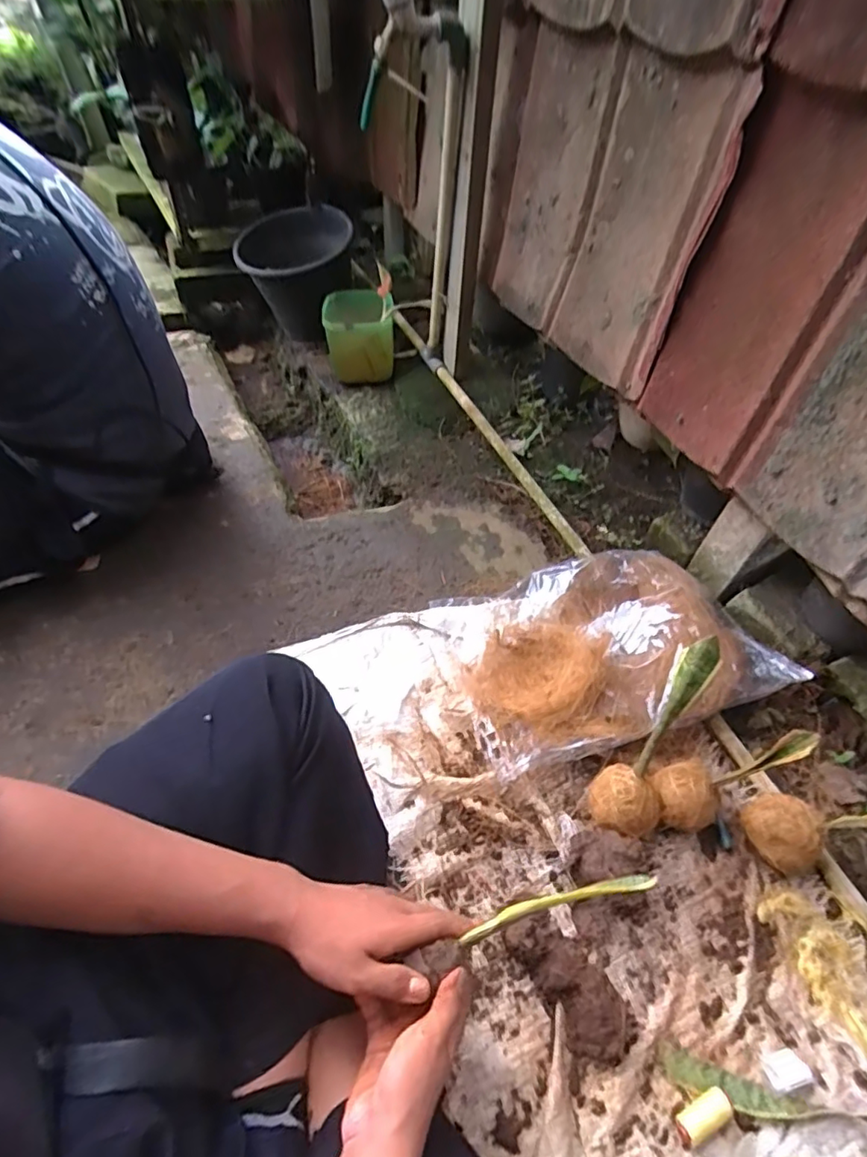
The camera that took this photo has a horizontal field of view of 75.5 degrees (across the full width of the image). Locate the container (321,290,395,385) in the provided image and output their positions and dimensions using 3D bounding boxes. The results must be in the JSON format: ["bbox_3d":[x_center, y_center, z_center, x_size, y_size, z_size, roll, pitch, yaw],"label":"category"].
[{"bbox_3d":[-0.178,-0.563,1.317,0.168,0.166,0.192,-3,51,-5],"label":"container"}]

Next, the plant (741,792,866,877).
[{"bbox_3d":[0.455,0.291,0.669,0.135,0.119,0.085,-7,51,-8],"label":"plant"}]

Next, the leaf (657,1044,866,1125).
[{"bbox_3d":[0.367,0.524,0.547,0.282,0.012,0.034,14,52,9],"label":"leaf"}]

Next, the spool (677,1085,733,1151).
[{"bbox_3d":[0.258,0.515,0.536,0.055,0.017,0.024,-21,55,-18],"label":"spool"}]

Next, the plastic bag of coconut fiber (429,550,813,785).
[{"bbox_3d":[0.259,0.089,0.826,0.441,0.090,0.292,-12,52,-11],"label":"plastic bag of coconut fiber"}]

